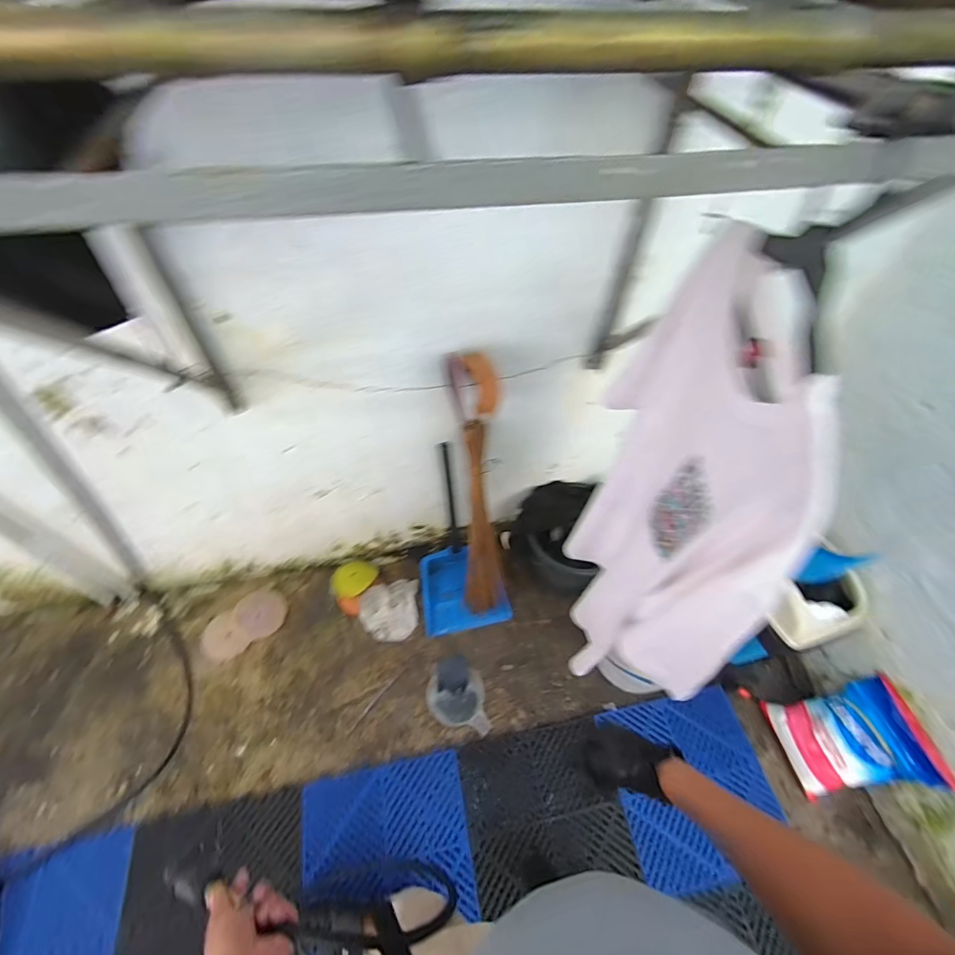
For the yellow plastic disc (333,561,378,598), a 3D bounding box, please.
[{"bbox_3d":[-0.401,0.331,1.452,0.142,0.017,0.119,-12,55,-11],"label":"yellow plastic disc"}]

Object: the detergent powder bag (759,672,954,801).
[{"bbox_3d":[0.897,0.633,1.076,0.032,0.311,0.212,12,50,-35],"label":"detergent powder bag"}]

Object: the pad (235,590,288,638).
[{"bbox_3d":[-0.680,0.425,1.396,0.143,0.009,0.159,-36,63,-25],"label":"pad"}]

